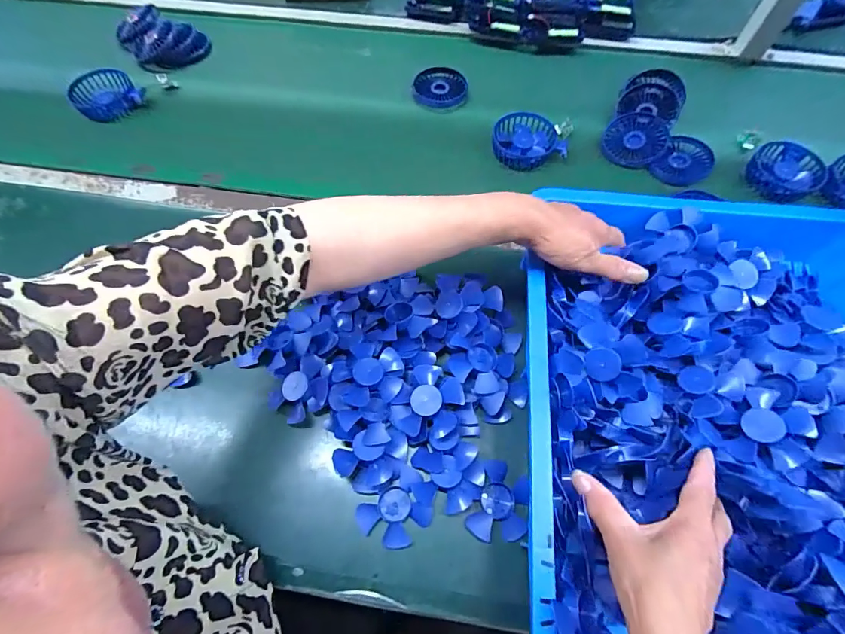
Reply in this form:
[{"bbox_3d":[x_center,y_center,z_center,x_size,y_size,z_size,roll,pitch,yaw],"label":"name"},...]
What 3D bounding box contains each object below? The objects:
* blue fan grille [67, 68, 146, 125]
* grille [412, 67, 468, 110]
[{"bbox_3d":[-0.489,-0.344,0.658,0.089,0.041,0.098,-34,68,-16],"label":"blue fan grille"},{"bbox_3d":[0.027,-0.373,0.684,0.085,0.019,0.083,-5,64,-3],"label":"grille"}]

